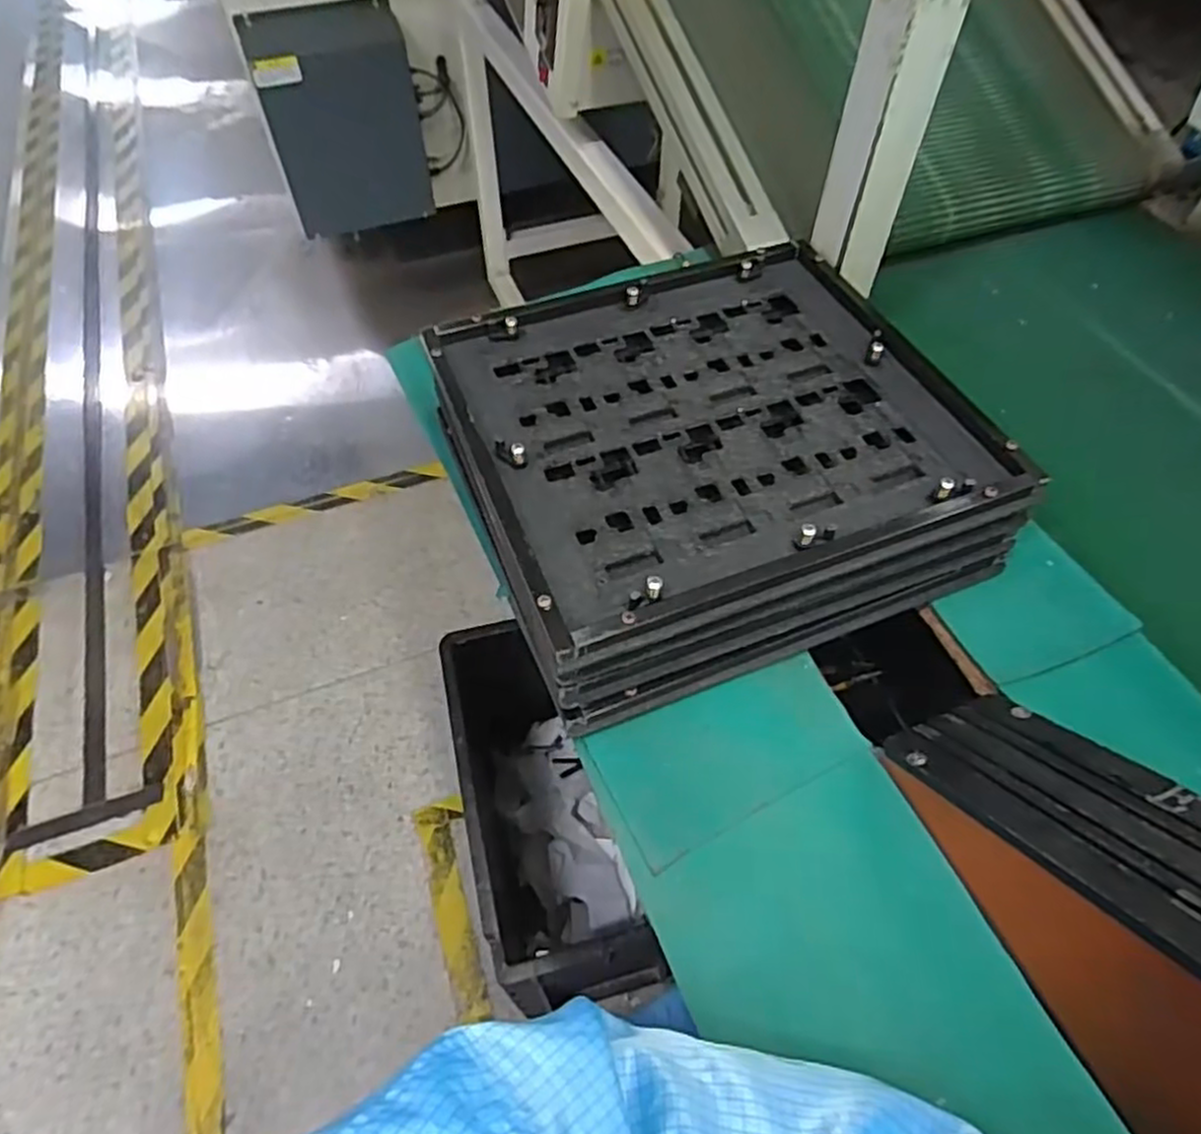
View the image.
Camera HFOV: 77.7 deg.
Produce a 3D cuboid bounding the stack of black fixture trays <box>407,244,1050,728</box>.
[{"bbox_3d":[0.068,-0.079,0.483,0.292,0.079,0.275,-18,55,-13],"label":"stack of black fixture trays"}]

